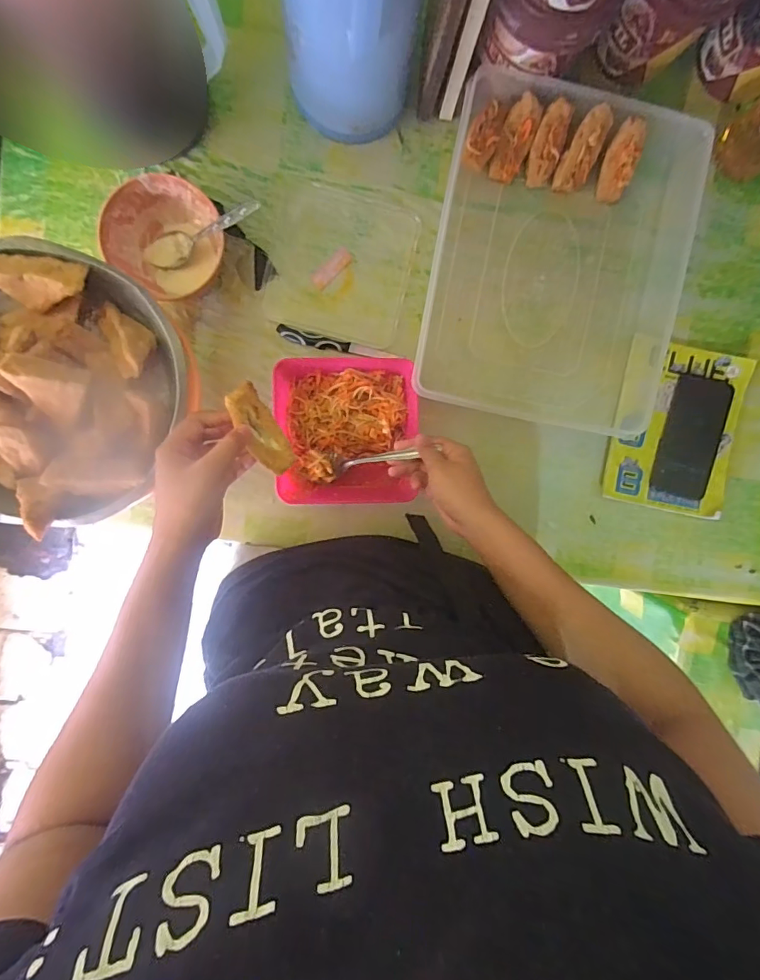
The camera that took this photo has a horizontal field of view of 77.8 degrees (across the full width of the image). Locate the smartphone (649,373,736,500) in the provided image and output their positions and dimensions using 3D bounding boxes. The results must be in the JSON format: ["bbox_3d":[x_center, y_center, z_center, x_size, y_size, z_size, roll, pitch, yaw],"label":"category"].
[{"bbox_3d":[0.403,-0.067,0.606,0.081,0.015,0.150,12,95,-5],"label":"smartphone"}]

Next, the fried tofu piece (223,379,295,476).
[{"bbox_3d":[-0.104,-0.052,0.415,0.027,0.025,0.080,-28,110,0],"label":"fried tofu piece"}]

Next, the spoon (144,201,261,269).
[{"bbox_3d":[-0.196,-0.281,0.515,0.158,0.029,0.036,-5,97,31],"label":"spoon"}]

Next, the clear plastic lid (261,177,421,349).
[{"bbox_3d":[-0.047,-0.269,0.566,0.165,0.006,0.164,13,95,-5],"label":"clear plastic lid"}]

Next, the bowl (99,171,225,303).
[{"bbox_3d":[-0.237,-0.279,0.523,0.107,0.057,0.114,0,96,-4],"label":"bowl"}]

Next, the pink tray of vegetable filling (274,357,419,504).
[{"bbox_3d":[-0.039,-0.069,0.562,0.160,0.052,0.169,-2,96,-3],"label":"pink tray of vegetable filling"}]

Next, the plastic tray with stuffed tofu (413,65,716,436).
[{"bbox_3d":[0.205,-0.275,0.553,0.283,0.060,0.376,10,95,-4],"label":"plastic tray with stuffed tofu"}]

